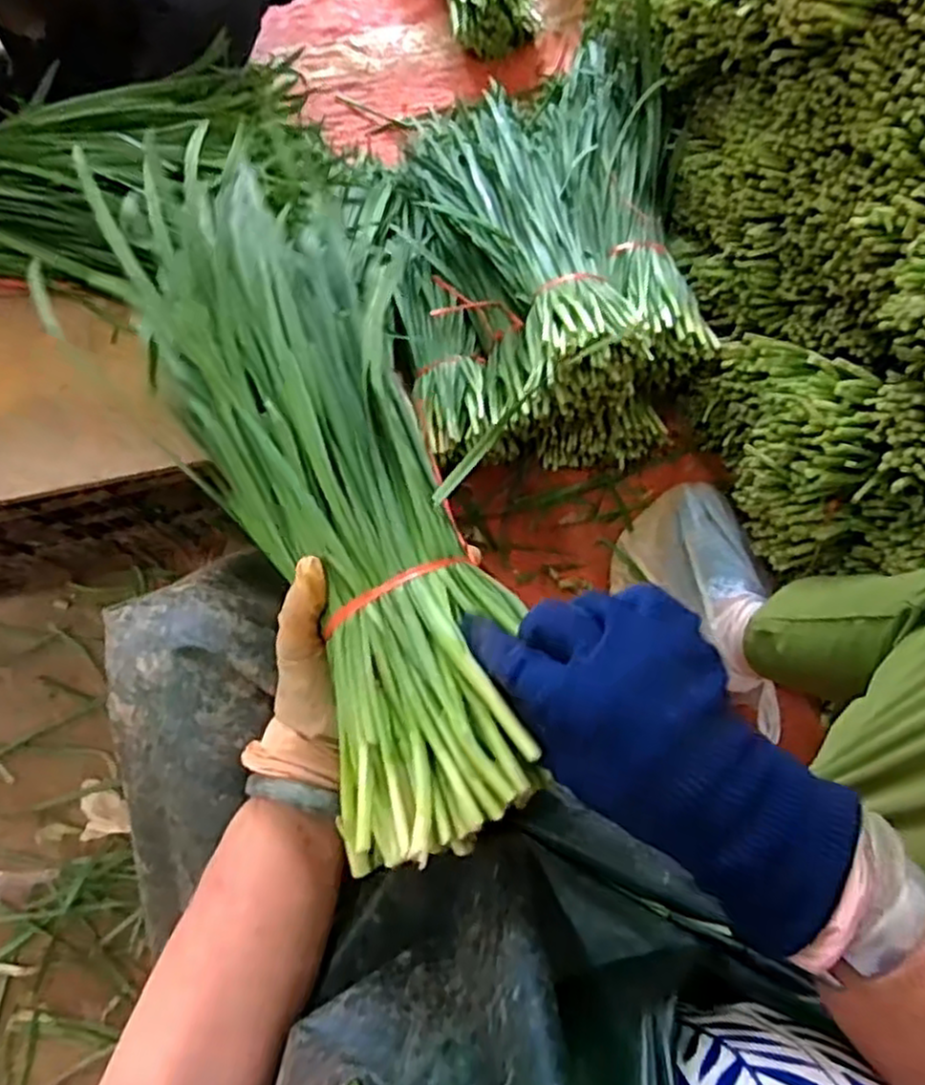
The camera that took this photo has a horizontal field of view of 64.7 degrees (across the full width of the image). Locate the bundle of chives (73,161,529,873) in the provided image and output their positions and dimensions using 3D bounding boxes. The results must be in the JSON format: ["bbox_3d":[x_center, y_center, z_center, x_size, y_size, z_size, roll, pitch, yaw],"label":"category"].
[{"bbox_3d":[-0.077,-0.036,0.398,0.119,0.093,0.392,-26,71,-6],"label":"bundle of chives"}]

